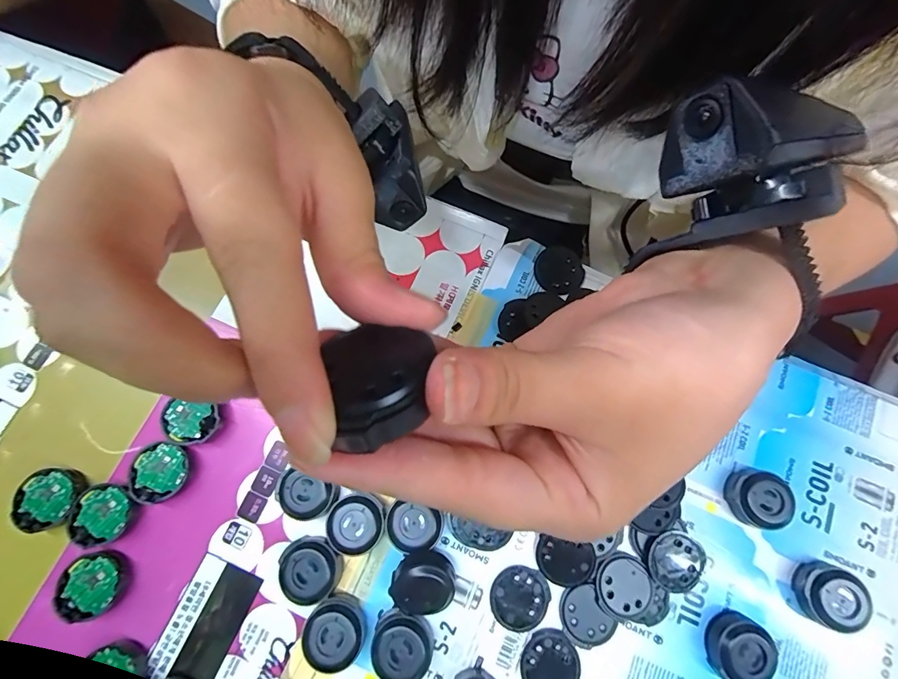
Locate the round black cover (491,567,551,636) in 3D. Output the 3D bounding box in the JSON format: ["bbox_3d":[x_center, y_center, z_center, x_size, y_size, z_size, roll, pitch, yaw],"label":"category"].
[{"bbox_3d":[0.036,0.133,0.214,0.028,0.004,0.030,0,75,-2],"label":"round black cover"}]

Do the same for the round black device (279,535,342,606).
[{"bbox_3d":[-0.070,0.117,0.213,0.030,0.013,0.028,0,75,-2],"label":"round black device"}]

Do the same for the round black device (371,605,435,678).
[{"bbox_3d":[-0.023,0.151,0.205,0.029,0.012,0.030,0,75,-2],"label":"round black device"}]

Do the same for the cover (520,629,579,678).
[{"bbox_3d":[0.050,0.163,0.206,0.028,0.004,0.030,0,75,-2],"label":"cover"}]

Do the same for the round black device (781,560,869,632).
[{"bbox_3d":[0.194,0.131,0.215,0.029,0.015,0.029,0,75,-2],"label":"round black device"}]

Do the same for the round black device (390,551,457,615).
[{"bbox_3d":[-0.013,0.121,0.208,0.030,0.021,0.027,-15,76,-6],"label":"round black device"}]

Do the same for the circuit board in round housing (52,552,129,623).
[{"bbox_3d":[-0.177,0.122,0.209,0.027,0.009,0.030,14,75,2],"label":"circuit board in round housing"}]

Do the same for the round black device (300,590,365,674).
[{"bbox_3d":[-0.056,0.143,0.206,0.028,0.014,0.030,0,75,-2],"label":"round black device"}]

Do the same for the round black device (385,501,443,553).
[{"bbox_3d":[-0.018,0.098,0.218,0.028,0.016,0.023,10,75,1],"label":"round black device"}]

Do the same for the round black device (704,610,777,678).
[{"bbox_3d":[0.144,0.155,0.207,0.026,0.016,0.029,-7,76,-4],"label":"round black device"}]

